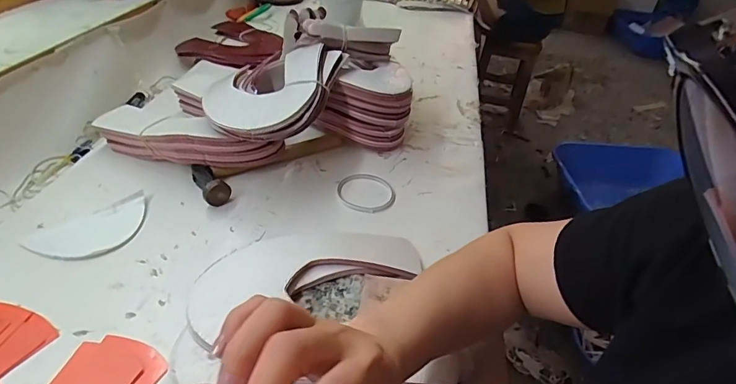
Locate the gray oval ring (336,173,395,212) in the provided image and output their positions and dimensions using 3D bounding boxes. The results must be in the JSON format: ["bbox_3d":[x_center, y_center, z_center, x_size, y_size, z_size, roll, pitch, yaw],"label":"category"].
[{"bbox_3d":[-0.002,0.000,0.650,0.084,0.005,0.084,5,39,-1],"label":"gray oval ring"}]

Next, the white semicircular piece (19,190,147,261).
[{"bbox_3d":[-0.331,0.047,0.541,0.134,0.011,0.074,-29,50,-36],"label":"white semicircular piece"}]

